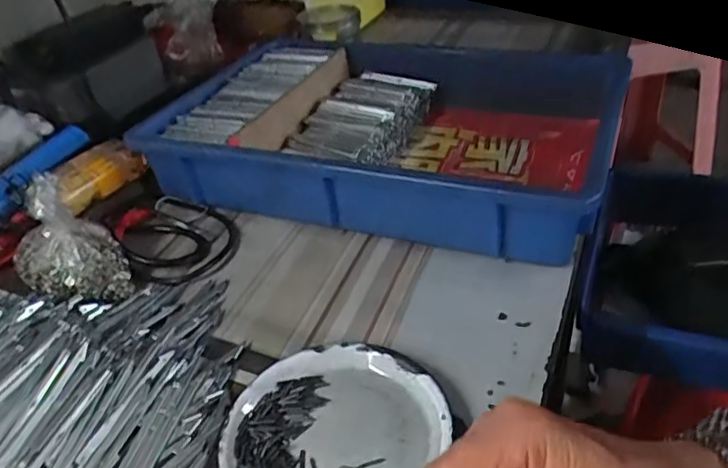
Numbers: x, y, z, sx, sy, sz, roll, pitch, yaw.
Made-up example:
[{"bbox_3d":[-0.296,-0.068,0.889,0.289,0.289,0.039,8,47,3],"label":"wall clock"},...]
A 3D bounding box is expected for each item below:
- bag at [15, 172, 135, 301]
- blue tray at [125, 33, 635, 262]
[{"bbox_3d":[-0.249,0.005,0.498,0.076,0.087,0.101,-28,40,-28],"label":"bag"},{"bbox_3d":[0.030,-0.115,0.635,0.415,0.086,0.344,12,39,24],"label":"blue tray"}]

